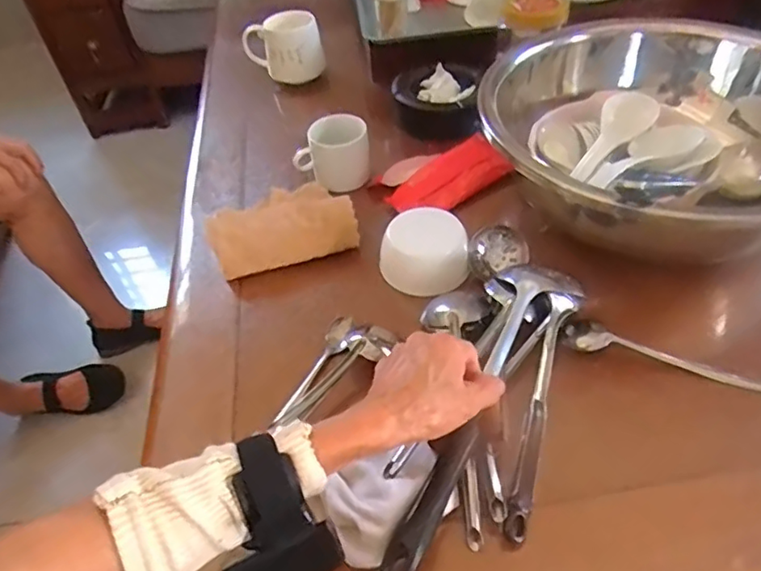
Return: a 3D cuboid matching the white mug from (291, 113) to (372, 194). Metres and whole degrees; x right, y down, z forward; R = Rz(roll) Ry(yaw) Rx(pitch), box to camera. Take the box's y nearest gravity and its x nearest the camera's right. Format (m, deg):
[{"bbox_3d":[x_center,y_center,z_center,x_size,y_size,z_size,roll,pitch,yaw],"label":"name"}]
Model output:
[{"bbox_3d":[-0.056,-0.160,0.700,0.084,0.070,0.066,-4,47,3],"label":"white mug"}]

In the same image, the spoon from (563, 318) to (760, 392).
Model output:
[{"bbox_3d":[0.247,0.061,0.502,0.171,0.014,0.029,15,51,20],"label":"spoon"}]

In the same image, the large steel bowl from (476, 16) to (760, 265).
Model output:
[{"bbox_3d":[0.293,-0.144,0.598,0.308,0.140,0.324,-3,47,4],"label":"large steel bowl"}]

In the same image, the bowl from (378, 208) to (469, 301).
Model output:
[{"bbox_3d":[0.046,-0.035,0.589,0.086,0.056,0.071,3,48,10],"label":"bowl"}]

